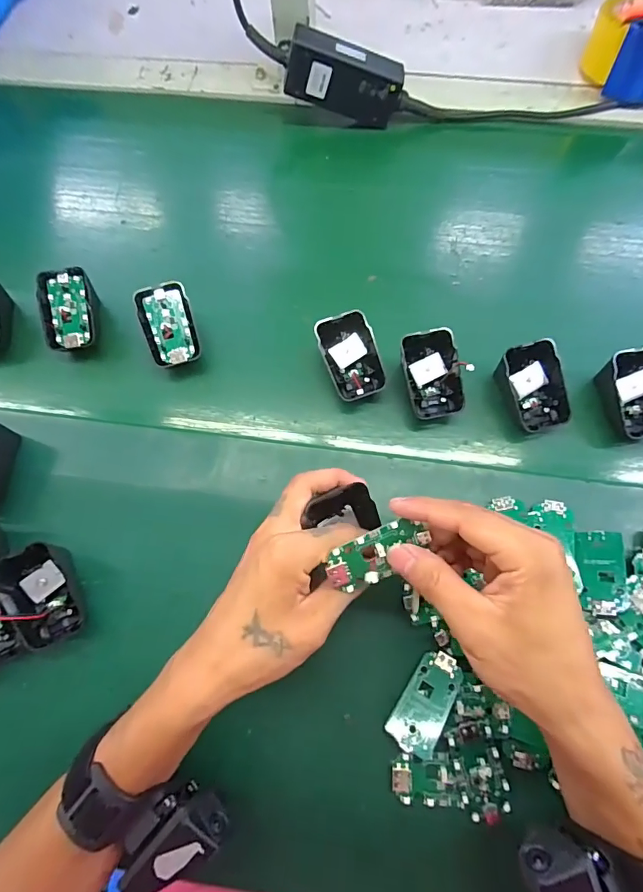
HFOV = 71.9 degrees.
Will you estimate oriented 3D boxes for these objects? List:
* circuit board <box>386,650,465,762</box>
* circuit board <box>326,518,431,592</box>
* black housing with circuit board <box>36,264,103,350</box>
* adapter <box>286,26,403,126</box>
[{"bbox_3d":[0.071,0.172,0.300,0.031,0.004,0.063,20,63,31],"label":"circuit board"},{"bbox_3d":[0.033,0.065,0.262,0.060,0.006,0.029,-25,99,-5],"label":"circuit board"},{"bbox_3d":[-0.224,-0.118,0.398,0.040,0.040,0.066,-6,71,0],"label":"black housing with circuit board"},{"bbox_3d":[0.023,-0.370,0.449,0.114,0.052,0.024,9,71,-16],"label":"adapter"}]

